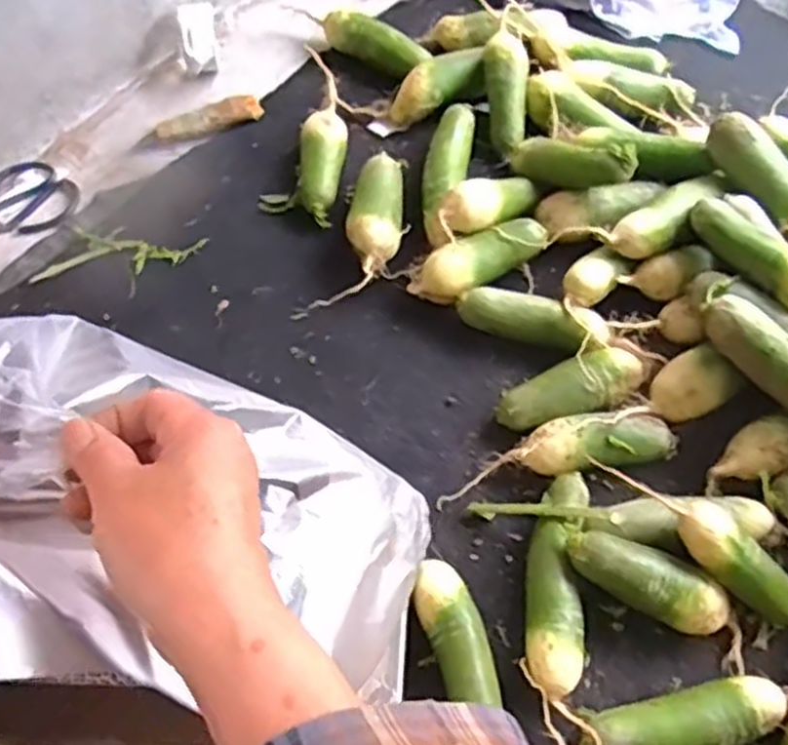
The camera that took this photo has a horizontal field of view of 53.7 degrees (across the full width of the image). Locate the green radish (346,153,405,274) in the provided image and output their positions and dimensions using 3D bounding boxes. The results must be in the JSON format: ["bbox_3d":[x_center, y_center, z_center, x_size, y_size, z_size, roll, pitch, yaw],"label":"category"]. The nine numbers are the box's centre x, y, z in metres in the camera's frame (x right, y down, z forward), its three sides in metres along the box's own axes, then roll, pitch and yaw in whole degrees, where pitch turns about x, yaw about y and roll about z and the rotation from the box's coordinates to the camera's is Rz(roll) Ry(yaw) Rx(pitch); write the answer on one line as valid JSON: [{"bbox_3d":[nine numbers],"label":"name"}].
[{"bbox_3d":[-0.020,-0.192,0.946,0.063,0.059,0.189,3,62,2],"label":"green radish"}]

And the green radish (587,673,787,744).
[{"bbox_3d":[0.249,0.304,0.673,0.172,0.053,0.051,-13,62,-7],"label":"green radish"}]

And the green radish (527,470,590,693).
[{"bbox_3d":[0.154,0.196,0.742,0.052,0.053,0.208,8,62,4],"label":"green radish"}]

